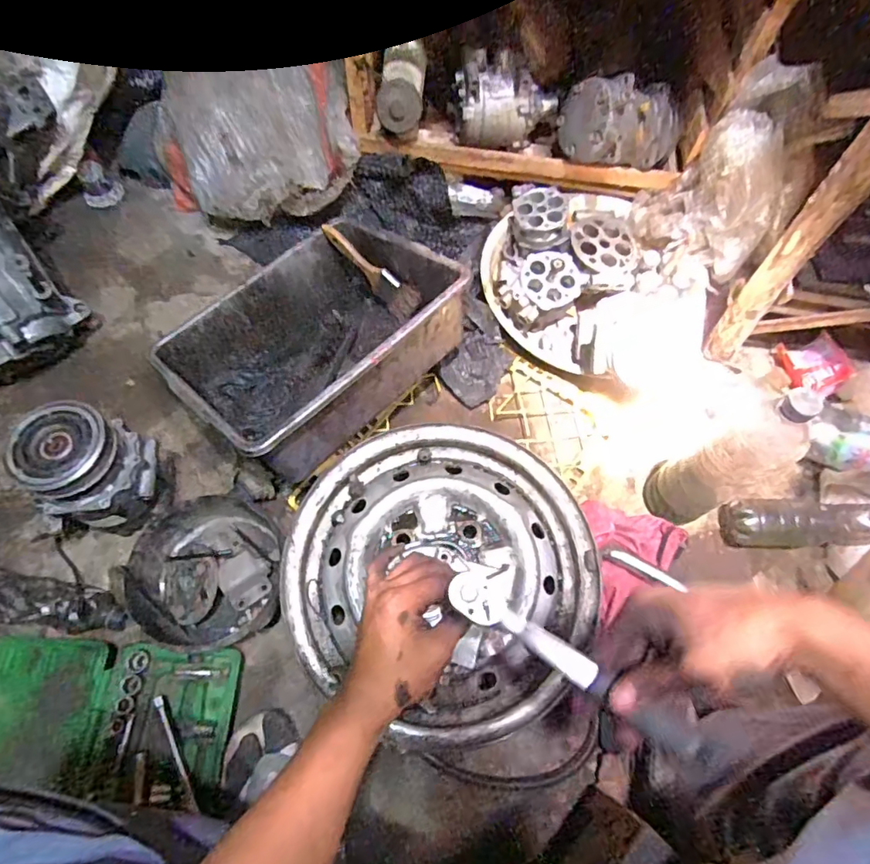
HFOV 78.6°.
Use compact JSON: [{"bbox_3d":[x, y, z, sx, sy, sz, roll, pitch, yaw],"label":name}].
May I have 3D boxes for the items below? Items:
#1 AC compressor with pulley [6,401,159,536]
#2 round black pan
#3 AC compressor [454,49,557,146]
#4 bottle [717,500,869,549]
[{"bbox_3d":[-0.435,0.056,0.693,0.131,0.176,0.129,6,66,1],"label":"AC compressor with pulley"},{"bbox_3d":[-0.301,0.183,0.713,0.180,0.083,0.197,1,66,-2],"label":"round black pan"},{"bbox_3d":[0.128,-0.572,0.906,0.181,0.117,0.104,-9,66,-6],"label":"AC compressor"},{"bbox_3d":[0.538,0.133,0.765,0.230,0.063,0.065,-1,66,-2],"label":"bottle"}]

